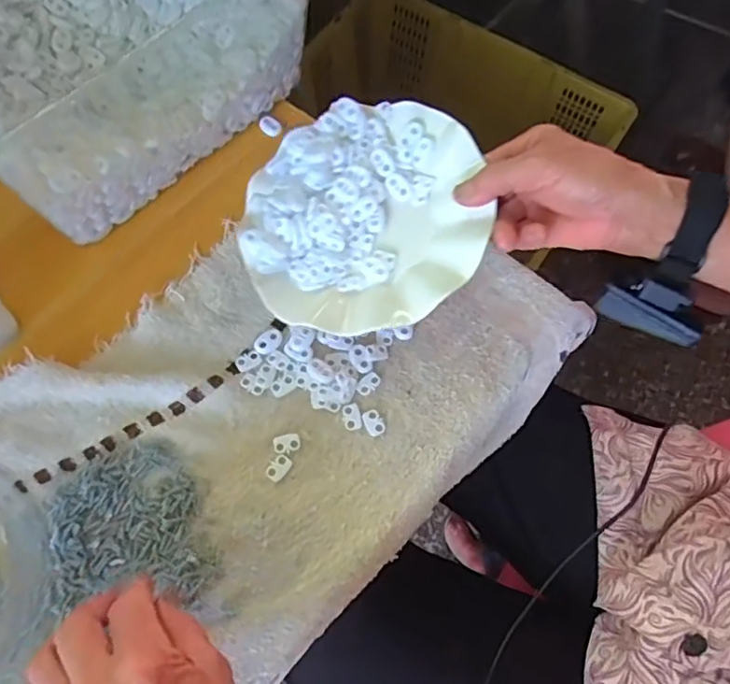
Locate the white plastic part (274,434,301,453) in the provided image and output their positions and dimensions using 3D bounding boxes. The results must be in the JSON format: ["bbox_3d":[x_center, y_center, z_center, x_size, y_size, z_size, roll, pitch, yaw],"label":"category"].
[{"bbox_3d":[-0.055,0.071,0.408,0.018,0.004,0.012,-13,69,-7],"label":"white plastic part"}]

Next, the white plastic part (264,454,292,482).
[{"bbox_3d":[-0.060,0.087,0.401,0.013,0.004,0.018,35,71,11],"label":"white plastic part"}]

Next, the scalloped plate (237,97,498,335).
[{"bbox_3d":[0.002,-0.095,0.423,0.184,0.040,0.184,0,79,2],"label":"scalloped plate"}]

